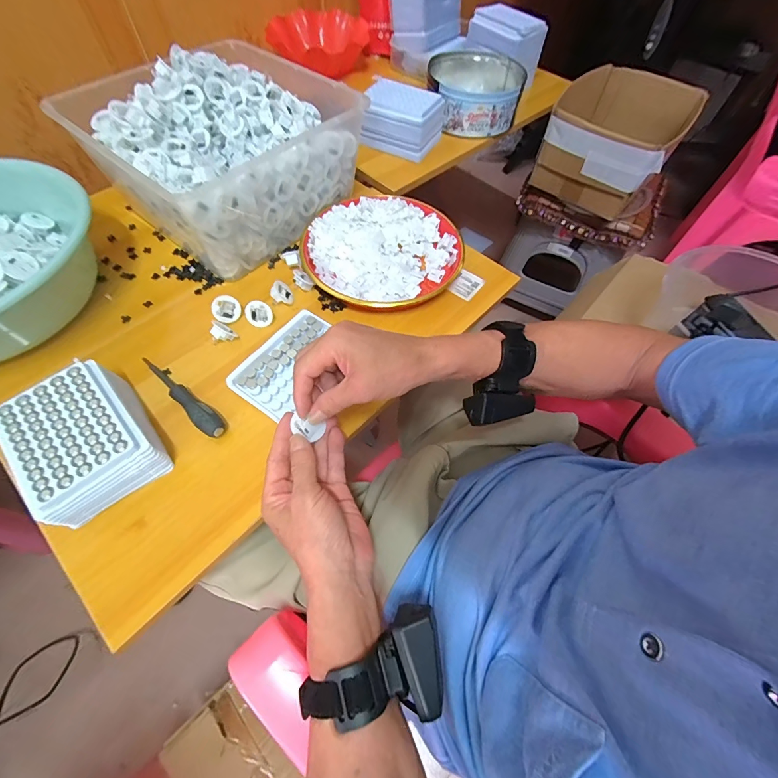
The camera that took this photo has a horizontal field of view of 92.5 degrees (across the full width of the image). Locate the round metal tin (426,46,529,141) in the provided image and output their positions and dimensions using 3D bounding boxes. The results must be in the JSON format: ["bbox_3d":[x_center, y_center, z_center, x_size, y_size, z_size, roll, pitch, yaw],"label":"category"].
[{"bbox_3d":[0.171,-0.580,0.729,0.171,0.078,0.182,1,60,-1],"label":"round metal tin"}]

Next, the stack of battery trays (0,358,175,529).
[{"bbox_3d":[-0.289,0.050,0.356,0.097,0.056,0.132,-36,67,-20],"label":"stack of battery trays"}]

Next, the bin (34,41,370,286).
[{"bbox_3d":[-0.225,-0.330,0.518,0.264,0.138,0.290,35,65,17],"label":"bin"}]

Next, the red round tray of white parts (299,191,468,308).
[{"bbox_3d":[-0.008,-0.197,0.527,0.215,0.033,0.203,1,60,-1],"label":"red round tray of white parts"}]

